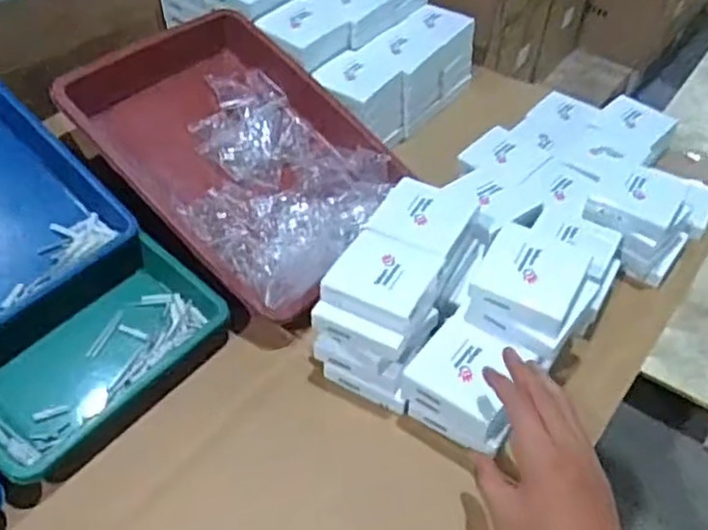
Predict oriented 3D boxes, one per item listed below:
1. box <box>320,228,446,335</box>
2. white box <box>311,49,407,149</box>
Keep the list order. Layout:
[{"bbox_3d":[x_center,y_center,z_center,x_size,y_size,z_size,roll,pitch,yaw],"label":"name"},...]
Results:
[{"bbox_3d":[0.027,0.011,0.622,0.087,0.019,0.091,22,48,17],"label":"box"},{"bbox_3d":[0.008,-0.202,0.874,0.085,0.096,0.101,30,51,24],"label":"white box"}]

